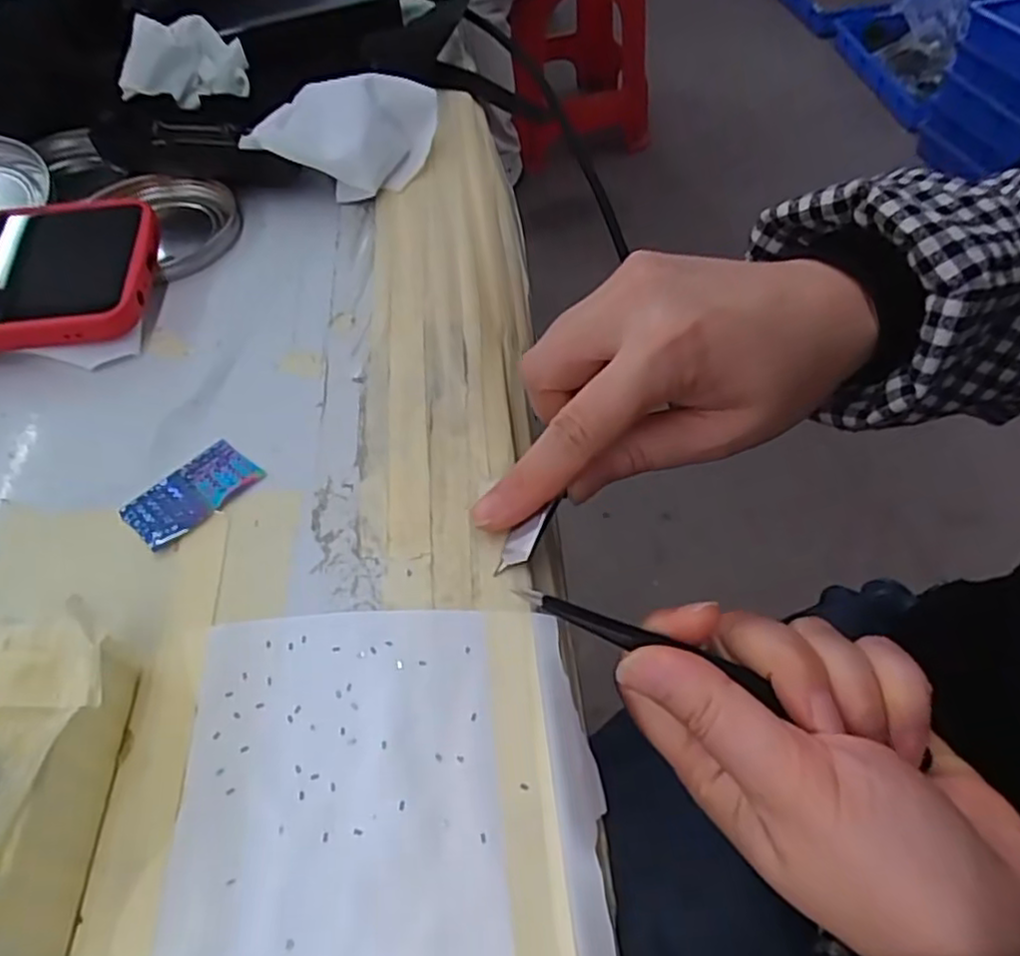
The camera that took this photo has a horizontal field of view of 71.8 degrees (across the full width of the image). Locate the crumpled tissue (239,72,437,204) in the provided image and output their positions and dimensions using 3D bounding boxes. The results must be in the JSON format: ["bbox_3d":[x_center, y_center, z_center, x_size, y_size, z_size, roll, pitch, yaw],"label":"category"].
[{"bbox_3d":[-0.082,-0.170,0.356,0.090,0.037,0.061,-4,53,1],"label":"crumpled tissue"}]

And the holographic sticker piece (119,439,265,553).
[{"bbox_3d":[-0.114,0.005,0.252,0.027,0.004,0.044,36,63,26],"label":"holographic sticker piece"}]

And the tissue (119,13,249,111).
[{"bbox_3d":[-0.173,-0.218,0.370,0.065,0.040,0.013,-3,35,0],"label":"tissue"}]

